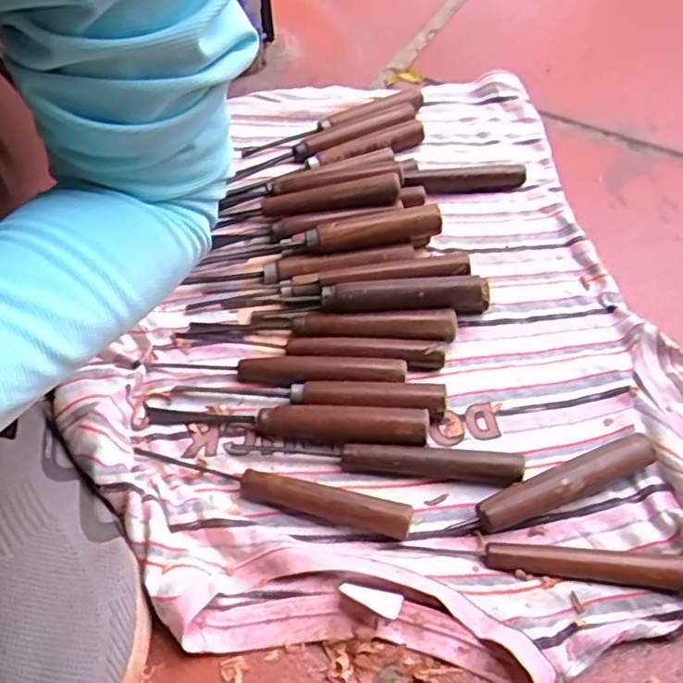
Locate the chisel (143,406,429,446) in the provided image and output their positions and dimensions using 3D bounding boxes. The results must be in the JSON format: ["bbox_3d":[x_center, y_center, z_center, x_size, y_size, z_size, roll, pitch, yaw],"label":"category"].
[{"bbox_3d":[-0.036,0.048,0.397,0.173,0.017,0.022,4,54,2],"label":"chisel"}]

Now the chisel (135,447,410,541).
[{"bbox_3d":[-0.042,0.086,0.379,0.167,0.016,0.018,14,55,9],"label":"chisel"}]

